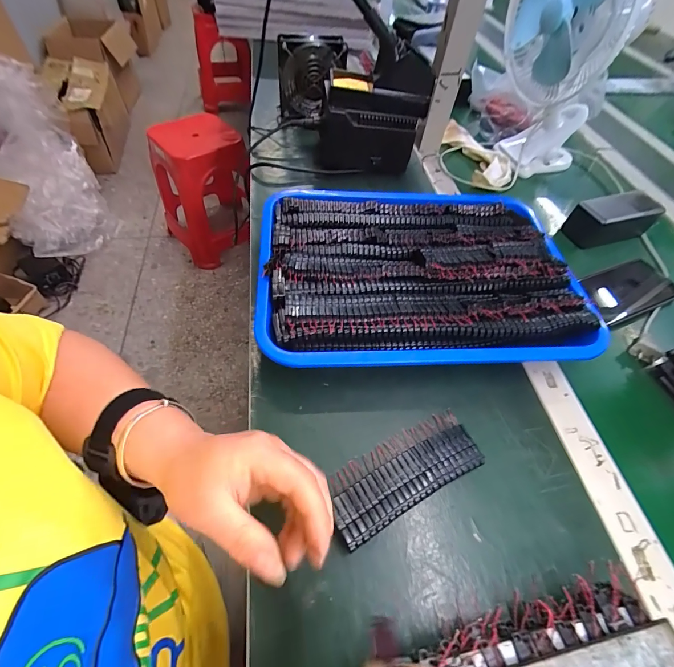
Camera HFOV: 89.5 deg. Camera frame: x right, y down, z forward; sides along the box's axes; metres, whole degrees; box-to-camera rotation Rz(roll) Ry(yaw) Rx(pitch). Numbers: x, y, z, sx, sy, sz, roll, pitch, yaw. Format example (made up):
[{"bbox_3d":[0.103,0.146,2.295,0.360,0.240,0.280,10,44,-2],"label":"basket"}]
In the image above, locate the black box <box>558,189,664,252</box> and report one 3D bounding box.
[{"bbox_3d":[0.413,-0.172,0.512,0.137,0.045,0.057,-16,59,-15],"label":"black box"}]

